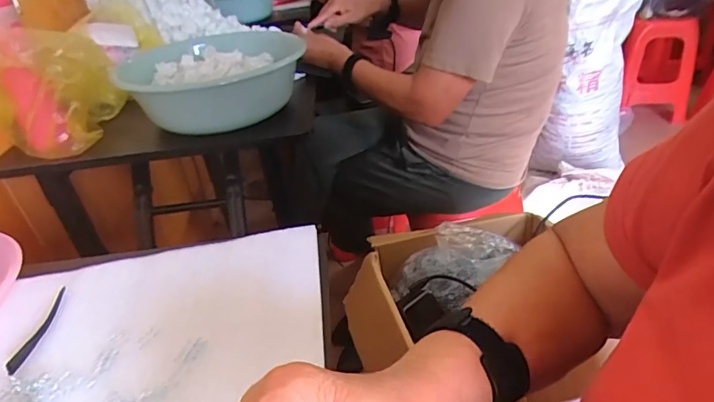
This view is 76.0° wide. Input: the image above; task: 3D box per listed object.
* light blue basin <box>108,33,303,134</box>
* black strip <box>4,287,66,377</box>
[{"bbox_3d":[-0.215,-0.197,0.753,0.253,0.093,0.252,-4,33,3],"label":"light blue basin"},{"bbox_3d":[-0.255,0.100,0.369,0.011,0.004,0.086,-5,33,1],"label":"black strip"}]

